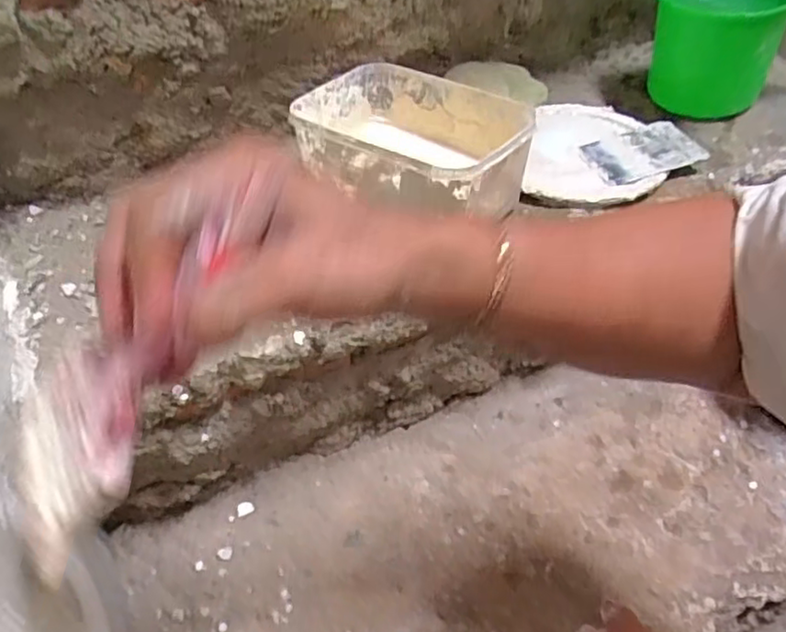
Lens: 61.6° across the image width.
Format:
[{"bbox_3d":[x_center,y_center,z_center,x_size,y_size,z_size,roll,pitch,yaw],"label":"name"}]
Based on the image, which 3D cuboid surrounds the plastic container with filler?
[{"bbox_3d":[0.019,-0.146,0.580,0.189,0.080,0.138,28,54,24],"label":"plastic container with filler"}]

